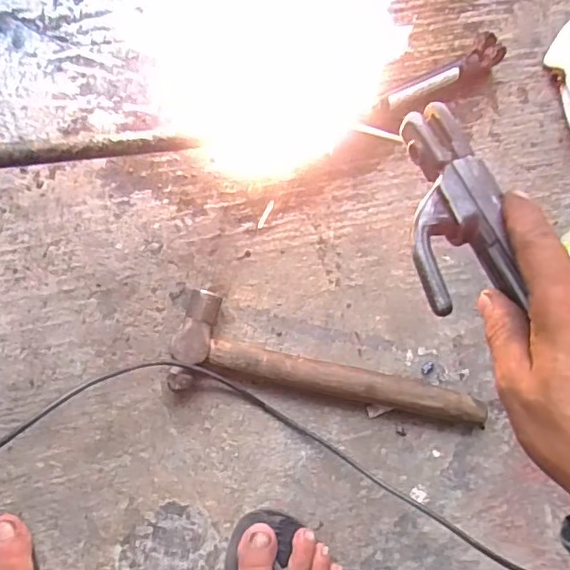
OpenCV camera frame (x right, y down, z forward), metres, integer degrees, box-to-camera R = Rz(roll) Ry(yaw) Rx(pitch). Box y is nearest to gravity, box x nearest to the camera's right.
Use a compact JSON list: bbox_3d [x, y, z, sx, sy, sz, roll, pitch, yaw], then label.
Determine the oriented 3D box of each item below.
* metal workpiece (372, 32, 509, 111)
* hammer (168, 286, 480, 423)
[{"bbox_3d":[0.150,-0.198,0.545,0.126,0.033,0.031,-33,91,-9],"label":"metal workpiece"},{"bbox_3d":[0.045,0.075,0.510,0.283,0.026,0.079,12,84,-7],"label":"hammer"}]

